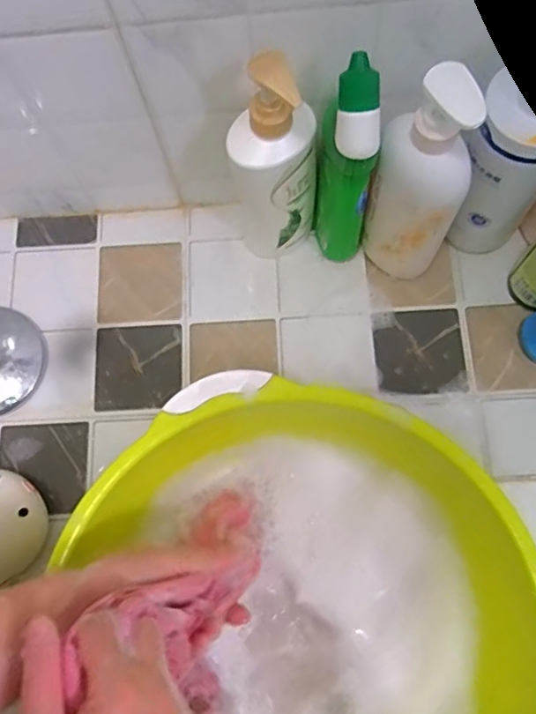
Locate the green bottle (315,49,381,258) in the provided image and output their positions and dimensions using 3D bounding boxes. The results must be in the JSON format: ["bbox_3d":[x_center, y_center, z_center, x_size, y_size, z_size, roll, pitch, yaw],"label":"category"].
[{"bbox_3d":[0.070,-0.164,0.521,0.052,0.224,0.055,-1,73,4],"label":"green bottle"}]

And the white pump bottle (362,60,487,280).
[{"bbox_3d":[0.133,-0.144,0.518,0.076,0.262,0.055,11,74,8],"label":"white pump bottle"}]

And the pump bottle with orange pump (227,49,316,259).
[{"bbox_3d":[0.005,-0.176,0.532,0.073,0.243,0.063,-3,72,1],"label":"pump bottle with orange pump"}]

